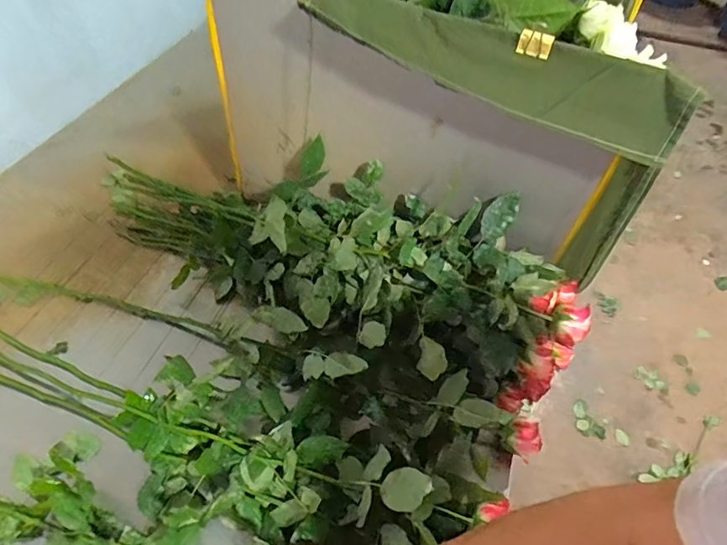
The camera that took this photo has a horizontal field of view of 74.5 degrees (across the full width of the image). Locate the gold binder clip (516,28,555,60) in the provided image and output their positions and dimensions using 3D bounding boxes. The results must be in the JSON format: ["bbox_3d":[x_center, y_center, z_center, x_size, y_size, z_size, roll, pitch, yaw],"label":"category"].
[{"bbox_3d":[0.180,-0.239,0.499,0.034,0.026,0.010,27,52,16],"label":"gold binder clip"}]

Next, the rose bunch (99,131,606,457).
[{"bbox_3d":[-0.073,-0.051,0.695,0.762,0.172,0.289,29,52,18],"label":"rose bunch"}]

